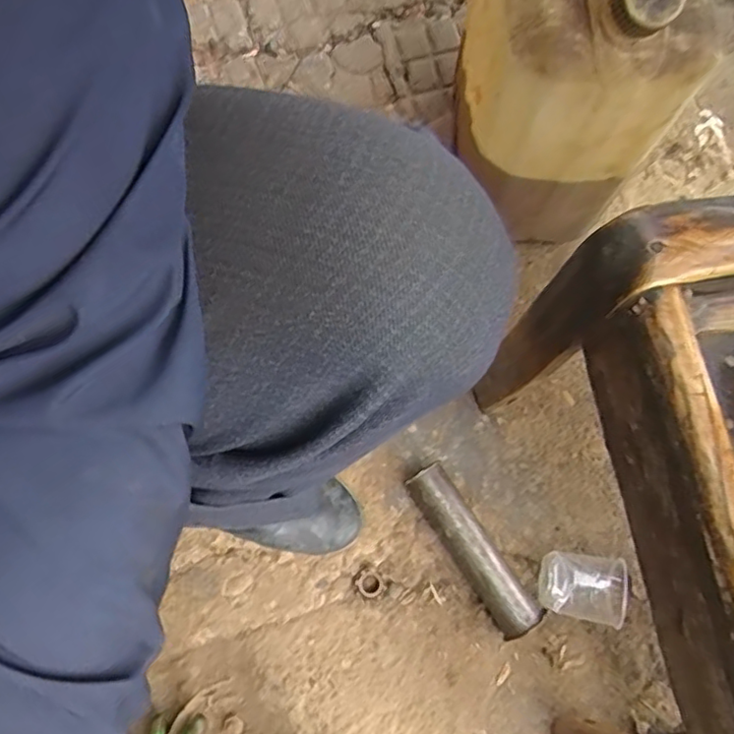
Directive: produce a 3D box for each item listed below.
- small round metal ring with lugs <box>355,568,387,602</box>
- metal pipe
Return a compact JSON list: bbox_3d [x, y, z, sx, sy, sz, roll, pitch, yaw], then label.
[{"bbox_3d":[0.002,0.215,0.611,0.026,0.004,0.027,1,71,-2],"label":"small round metal ring with lugs"},{"bbox_3d":[0.104,0.177,0.605,0.041,0.041,0.174,-31,75,-12],"label":"metal pipe"}]

